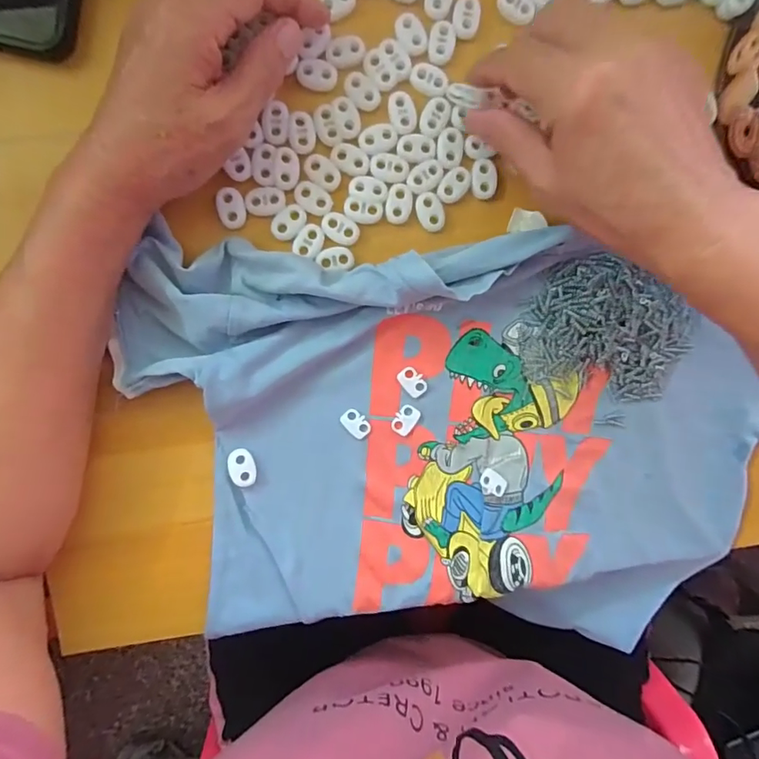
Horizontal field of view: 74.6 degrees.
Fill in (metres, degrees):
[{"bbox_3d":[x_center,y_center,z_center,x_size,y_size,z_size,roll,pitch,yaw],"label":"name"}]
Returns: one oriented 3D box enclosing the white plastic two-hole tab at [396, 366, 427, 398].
[{"bbox_3d":[0.020,0.002,0.302,0.013,0.004,0.020,-40,98,1],"label":"white plastic two-hole tab"}]

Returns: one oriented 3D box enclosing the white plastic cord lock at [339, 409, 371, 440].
[{"bbox_3d":[-0.014,0.027,0.301,0.019,0.004,0.013,43,92,-8],"label":"white plastic cord lock"}]

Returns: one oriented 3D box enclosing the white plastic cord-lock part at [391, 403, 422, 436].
[{"bbox_3d":[0.016,0.025,0.304,0.013,0.004,0.019,32,93,-8],"label":"white plastic cord-lock part"}]

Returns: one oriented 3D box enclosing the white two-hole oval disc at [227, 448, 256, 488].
[{"bbox_3d":[-0.081,0.053,0.296,0.014,0.007,0.023,-16,98,-3],"label":"white two-hole oval disc"}]

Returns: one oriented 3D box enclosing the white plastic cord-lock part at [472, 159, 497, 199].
[{"bbox_3d":[0.062,-0.118,0.292,0.015,0.004,0.022,1,97,-5],"label":"white plastic cord-lock part"}]

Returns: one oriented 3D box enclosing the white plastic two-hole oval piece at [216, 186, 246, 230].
[{"bbox_3d":[-0.084,-0.098,0.282,0.014,0.004,0.023,-13,98,-3],"label":"white plastic two-hole oval piece"}]

